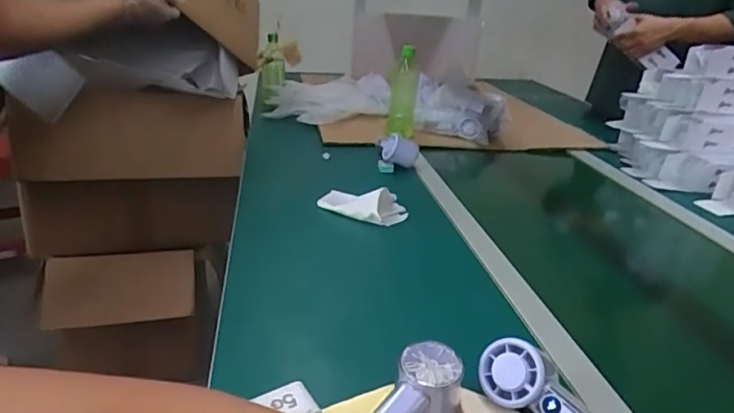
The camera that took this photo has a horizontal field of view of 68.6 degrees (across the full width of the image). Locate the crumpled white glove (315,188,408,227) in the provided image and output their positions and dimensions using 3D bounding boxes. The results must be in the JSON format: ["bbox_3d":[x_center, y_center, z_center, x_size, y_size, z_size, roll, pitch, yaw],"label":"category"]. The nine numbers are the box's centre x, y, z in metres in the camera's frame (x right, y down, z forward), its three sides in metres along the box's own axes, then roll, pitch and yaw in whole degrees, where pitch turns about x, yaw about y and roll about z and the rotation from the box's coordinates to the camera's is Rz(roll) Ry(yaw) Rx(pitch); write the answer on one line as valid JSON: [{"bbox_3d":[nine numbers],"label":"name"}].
[{"bbox_3d":[-0.007,-0.009,0.903,0.143,0.053,0.080,20,27,31],"label":"crumpled white glove"}]

